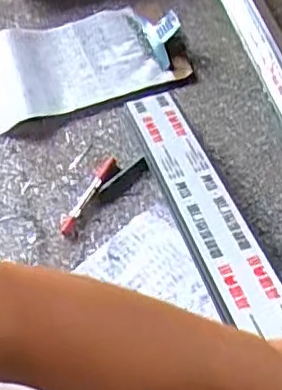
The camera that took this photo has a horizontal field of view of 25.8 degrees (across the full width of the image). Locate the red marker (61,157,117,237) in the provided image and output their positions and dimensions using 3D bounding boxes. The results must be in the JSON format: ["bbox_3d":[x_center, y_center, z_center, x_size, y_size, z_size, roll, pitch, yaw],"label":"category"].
[{"bbox_3d":[-0.073,-0.003,0.846,0.021,0.018,0.146,19,56,18],"label":"red marker"}]

